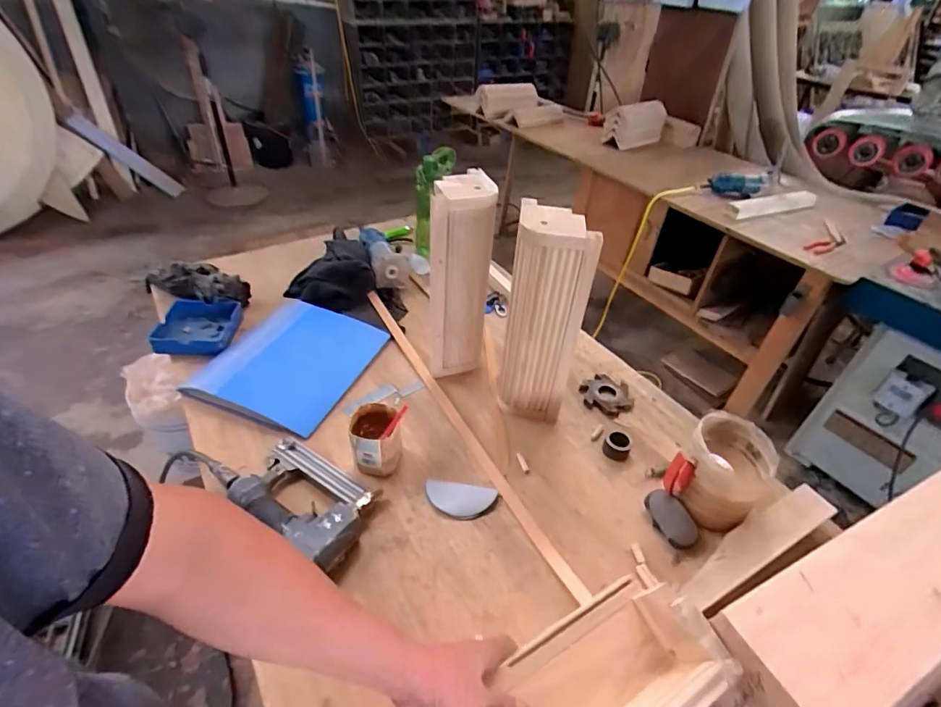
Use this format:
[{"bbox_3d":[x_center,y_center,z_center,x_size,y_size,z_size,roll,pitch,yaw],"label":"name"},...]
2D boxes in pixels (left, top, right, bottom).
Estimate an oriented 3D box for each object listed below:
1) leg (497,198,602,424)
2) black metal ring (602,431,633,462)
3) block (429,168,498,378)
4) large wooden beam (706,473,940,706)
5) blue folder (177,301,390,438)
[{"bbox_3d":[0.119,-0.052,0.795,0.116,0.363,0.100,6,40,3],"label":"leg"},{"bbox_3d":[0.259,0.165,0.827,0.045,0.038,0.037,20,43,19],"label":"black metal ring"},{"bbox_3d":[-0.020,-0.133,0.902,0.120,0.387,0.102,0,40,-3],"label":"block"},{"bbox_3d":[0.490,0.260,0.533,0.498,0.082,0.129,-15,44,-21],"label":"large wooden beam"},{"bbox_3d":[-0.366,0.015,0.958,0.279,0.043,0.309,15,42,14],"label":"blue folder"}]

